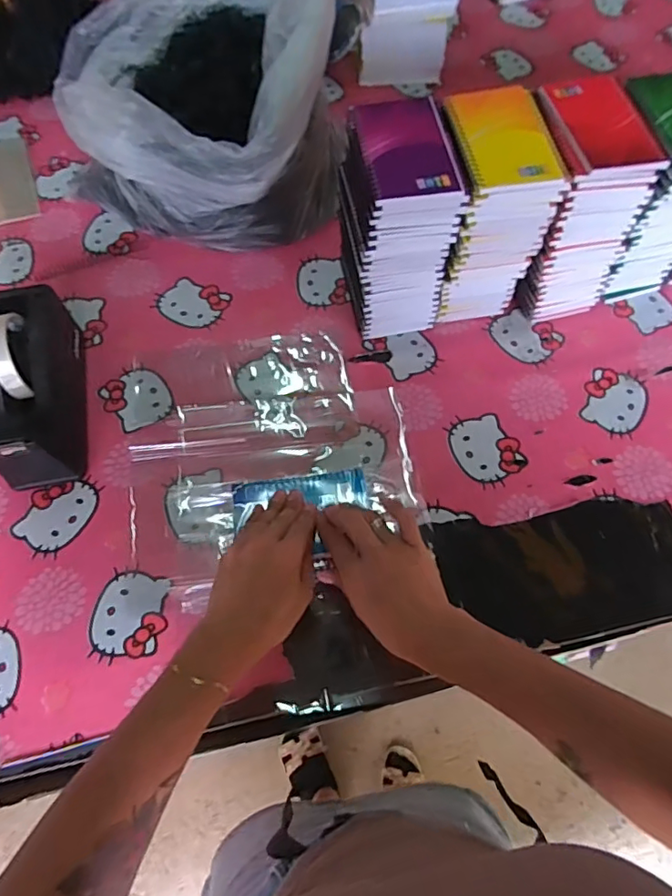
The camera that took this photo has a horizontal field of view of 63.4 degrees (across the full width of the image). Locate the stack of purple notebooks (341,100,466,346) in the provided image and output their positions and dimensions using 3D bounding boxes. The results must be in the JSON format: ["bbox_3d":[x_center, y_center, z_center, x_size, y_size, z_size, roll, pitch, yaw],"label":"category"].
[{"bbox_3d":[0.066,-0.232,0.595,0.095,0.215,0.127,-8,66,-4],"label":"stack of purple notebooks"}]

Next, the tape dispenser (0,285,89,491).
[{"bbox_3d":[-0.321,-0.065,0.571,0.075,0.116,0.209,-9,66,-4],"label":"tape dispenser"}]

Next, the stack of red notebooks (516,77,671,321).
[{"bbox_3d":[0.253,-0.264,0.615,0.106,0.208,0.131,-16,67,-7],"label":"stack of red notebooks"}]

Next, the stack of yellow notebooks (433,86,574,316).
[{"bbox_3d":[0.160,-0.248,0.605,0.094,0.212,0.132,-8,66,-4],"label":"stack of yellow notebooks"}]

